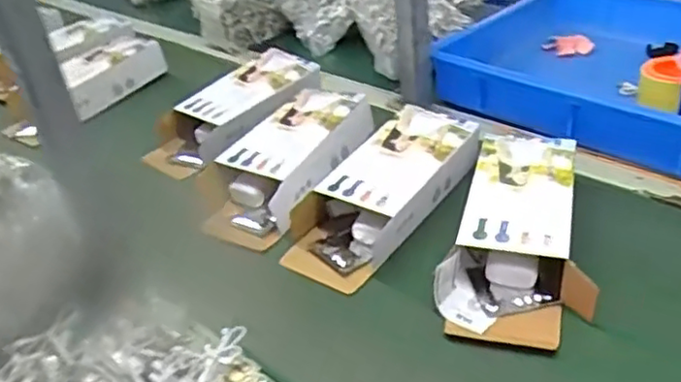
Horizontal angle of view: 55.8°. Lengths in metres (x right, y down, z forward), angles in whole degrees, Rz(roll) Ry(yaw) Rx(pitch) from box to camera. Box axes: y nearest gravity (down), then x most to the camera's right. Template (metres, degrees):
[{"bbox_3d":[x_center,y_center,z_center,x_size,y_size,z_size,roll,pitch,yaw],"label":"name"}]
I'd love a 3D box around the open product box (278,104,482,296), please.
[{"bbox_3d":[0.050,0.000,0.688,0.109,0.068,0.256,22,43,36],"label":"open product box"}]

